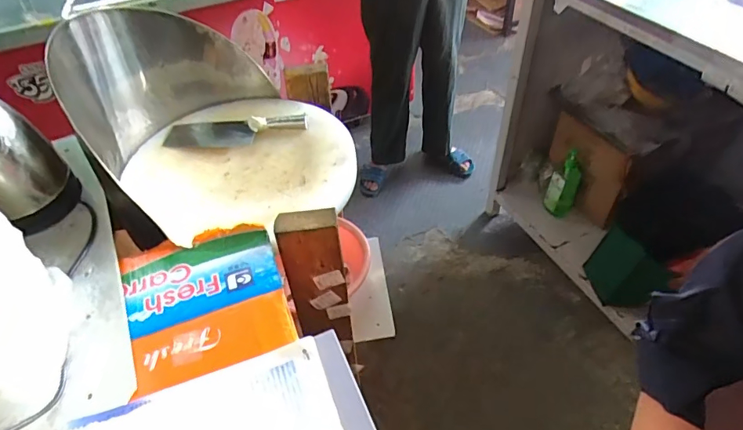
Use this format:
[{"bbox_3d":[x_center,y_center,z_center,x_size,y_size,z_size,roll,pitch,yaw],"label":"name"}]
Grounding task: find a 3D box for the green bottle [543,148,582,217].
[{"bbox_3d":[0.682,-0.106,1.640,0.095,0.242,0.050,20,28,22],"label":"green bottle"}]

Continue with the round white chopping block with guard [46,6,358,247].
[{"bbox_3d":[-0.291,-0.224,0.883,0.477,0.285,0.375,30,55,29],"label":"round white chopping block with guard"}]

